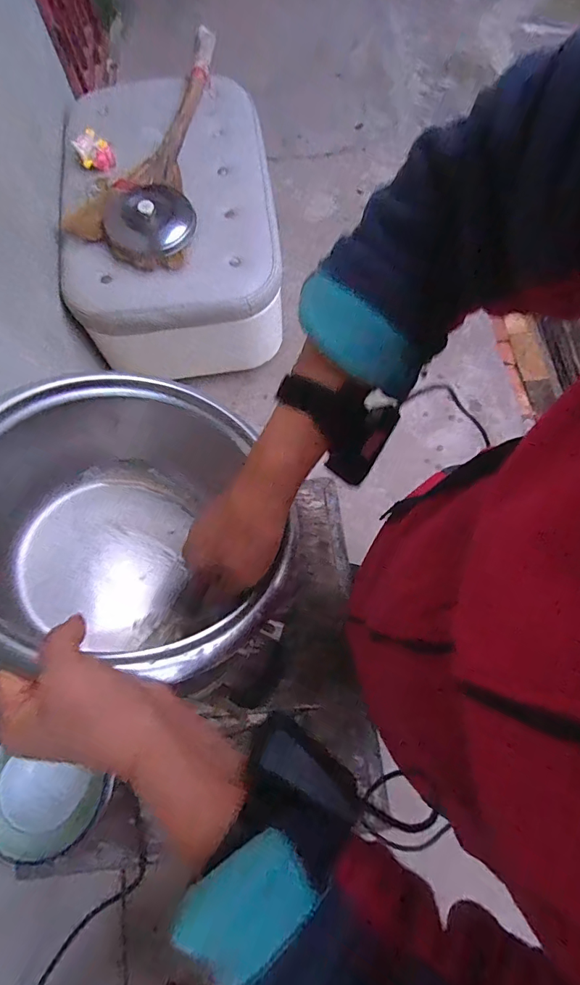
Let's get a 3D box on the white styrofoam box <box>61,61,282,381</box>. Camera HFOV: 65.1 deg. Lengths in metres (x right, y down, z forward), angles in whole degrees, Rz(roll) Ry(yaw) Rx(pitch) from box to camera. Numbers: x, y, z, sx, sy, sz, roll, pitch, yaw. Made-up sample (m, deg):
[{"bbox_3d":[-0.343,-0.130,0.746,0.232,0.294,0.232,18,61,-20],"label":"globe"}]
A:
[{"bbox_3d":[-0.353,-0.823,1.414,0.574,0.391,0.849,-7,73,0],"label":"white styrofoam box"}]

